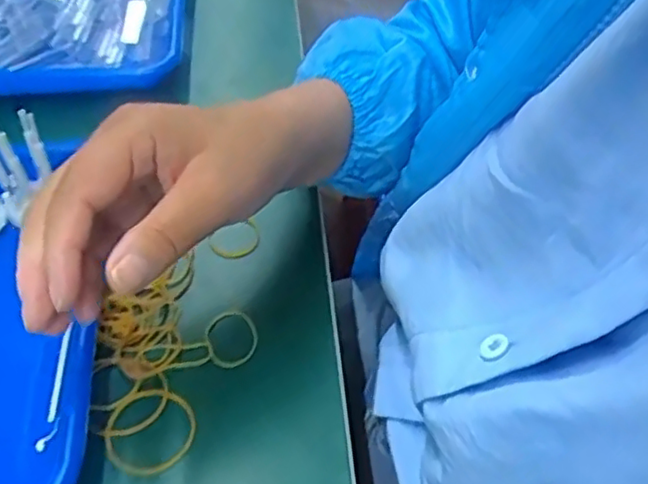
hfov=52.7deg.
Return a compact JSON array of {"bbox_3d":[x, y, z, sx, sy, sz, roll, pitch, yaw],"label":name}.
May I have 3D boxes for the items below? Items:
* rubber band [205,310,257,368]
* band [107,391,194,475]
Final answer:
[{"bbox_3d":[-0.051,0.052,0.363,0.028,0.006,0.034,-16,55,-13],"label":"rubber band"},{"bbox_3d":[-0.087,0.095,0.328,0.042,0.006,0.045,6,52,-8],"label":"band"}]

